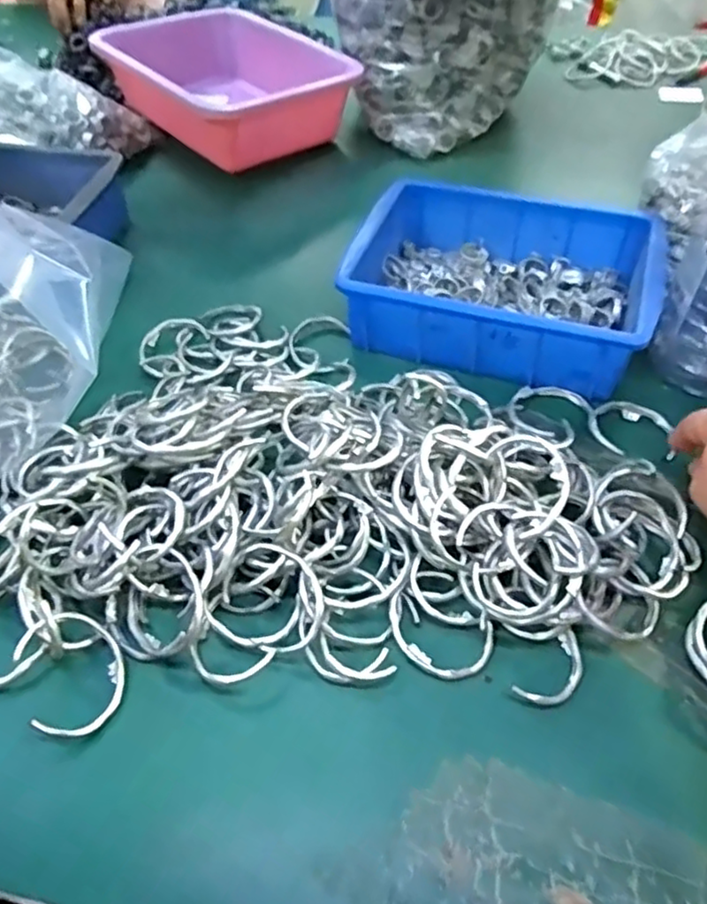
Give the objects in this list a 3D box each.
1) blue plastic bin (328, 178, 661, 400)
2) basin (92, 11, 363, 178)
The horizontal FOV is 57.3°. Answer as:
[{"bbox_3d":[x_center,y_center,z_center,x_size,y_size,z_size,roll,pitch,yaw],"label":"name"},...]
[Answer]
[{"bbox_3d":[0.128,-0.147,0.565,0.245,0.073,0.176,15,53,14],"label":"blue plastic bin"},{"bbox_3d":[-0.153,-0.454,0.805,0.241,0.099,0.295,-33,57,-23],"label":"basin"}]

